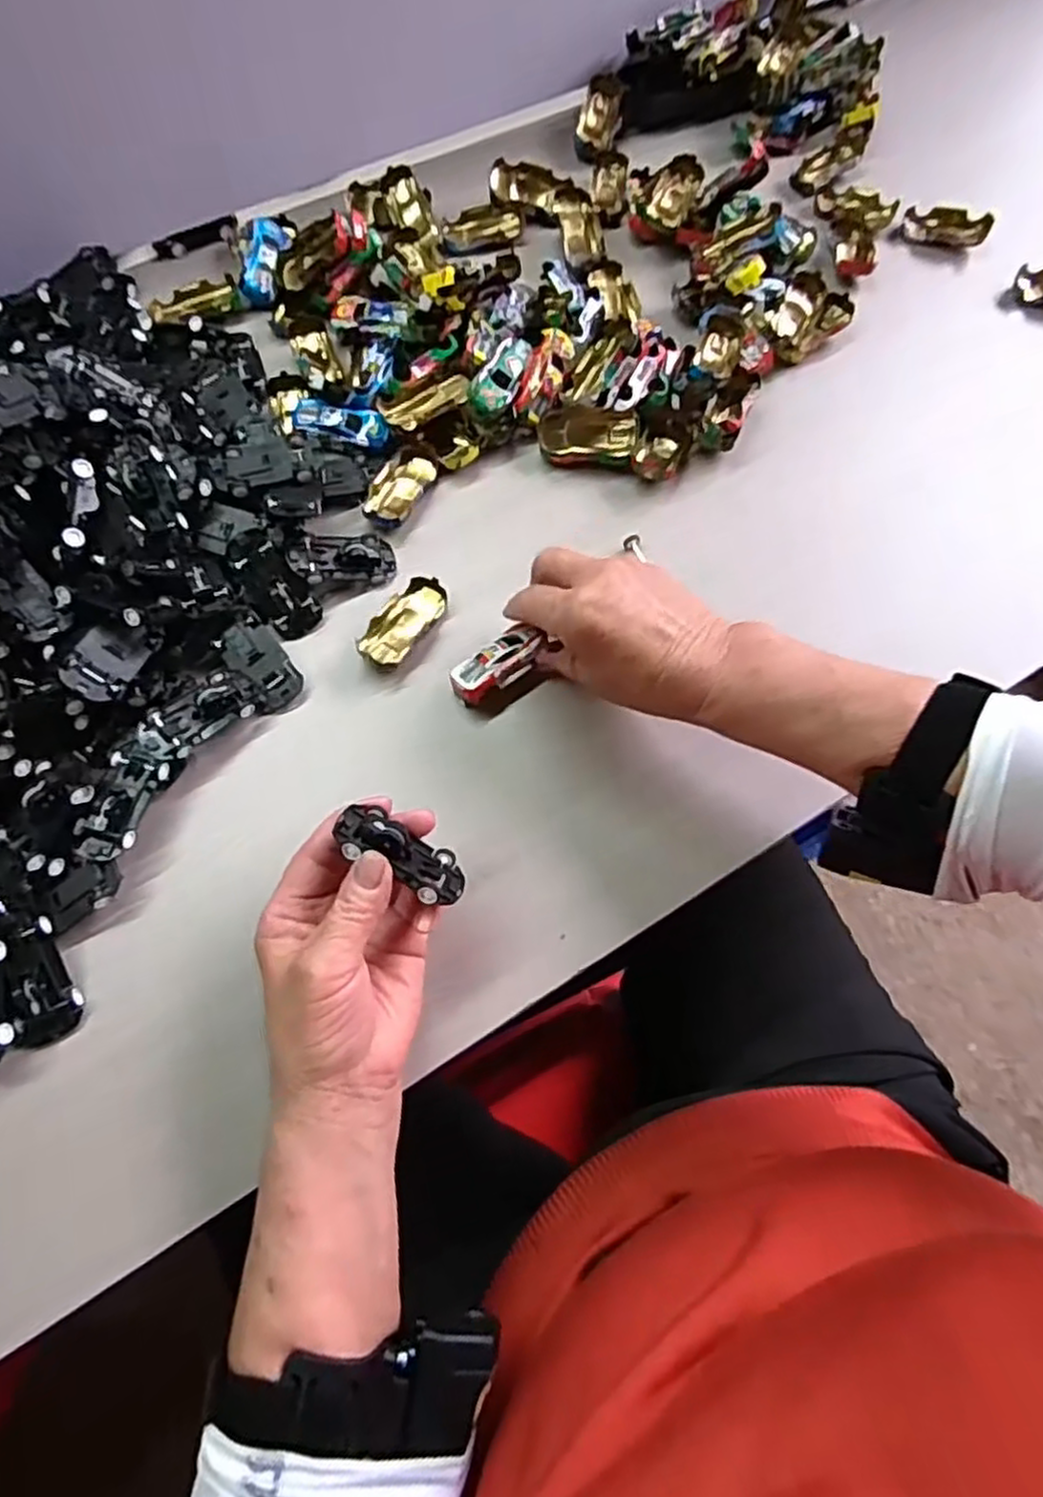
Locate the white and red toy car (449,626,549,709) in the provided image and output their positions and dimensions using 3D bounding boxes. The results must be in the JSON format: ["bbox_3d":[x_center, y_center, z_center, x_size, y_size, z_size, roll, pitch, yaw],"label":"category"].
[{"bbox_3d":[-0.013,-0.048,0.421,0.058,0.014,0.024,-36,74,-8],"label":"white and red toy car"}]

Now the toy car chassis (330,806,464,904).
[{"bbox_3d":[-0.054,0.048,0.339,0.065,0.016,0.029,34,31,-9],"label":"toy car chassis"}]

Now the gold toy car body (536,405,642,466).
[{"bbox_3d":[0.045,-0.206,0.489,0.066,0.022,0.034,4,69,0],"label":"gold toy car body"}]

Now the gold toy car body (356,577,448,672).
[{"bbox_3d":[-0.071,-0.075,0.442,0.028,0.014,0.063,31,72,9],"label":"gold toy car body"}]

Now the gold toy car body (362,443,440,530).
[{"bbox_3d":[-0.080,-0.169,0.477,0.031,0.014,0.066,25,71,7],"label":"gold toy car body"}]

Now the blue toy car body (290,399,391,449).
[{"bbox_3d":[-0.119,-0.212,0.484,0.066,0.012,0.025,14,70,3],"label":"blue toy car body"}]

